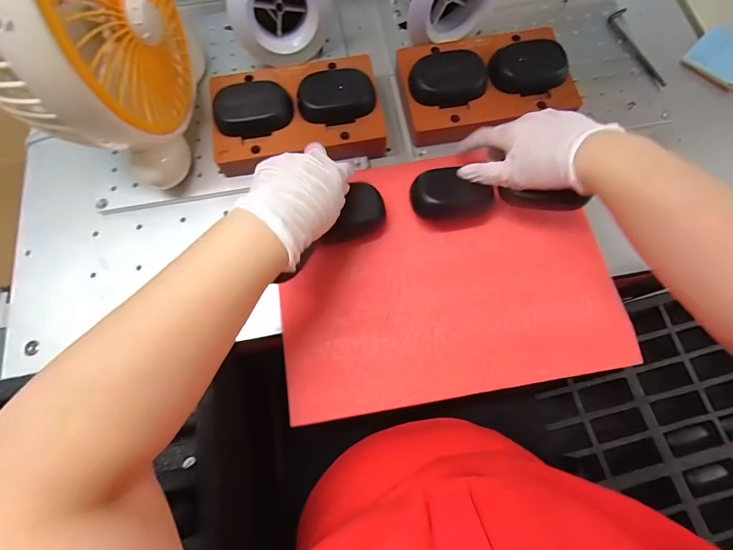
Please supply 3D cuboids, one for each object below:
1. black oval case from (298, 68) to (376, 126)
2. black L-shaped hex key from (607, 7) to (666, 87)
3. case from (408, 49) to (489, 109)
[{"bbox_3d":[-0.033,-0.198,0.401,0.083,0.022,0.054,-6,73,-1],"label":"black oval case"},{"bbox_3d":[0.346,-0.293,0.461,0.029,0.007,0.130,-12,74,-2],"label":"black L-shaped hex key"},{"bbox_3d":[0.094,-0.223,0.410,0.087,0.020,0.056,-5,73,0],"label":"case"}]

